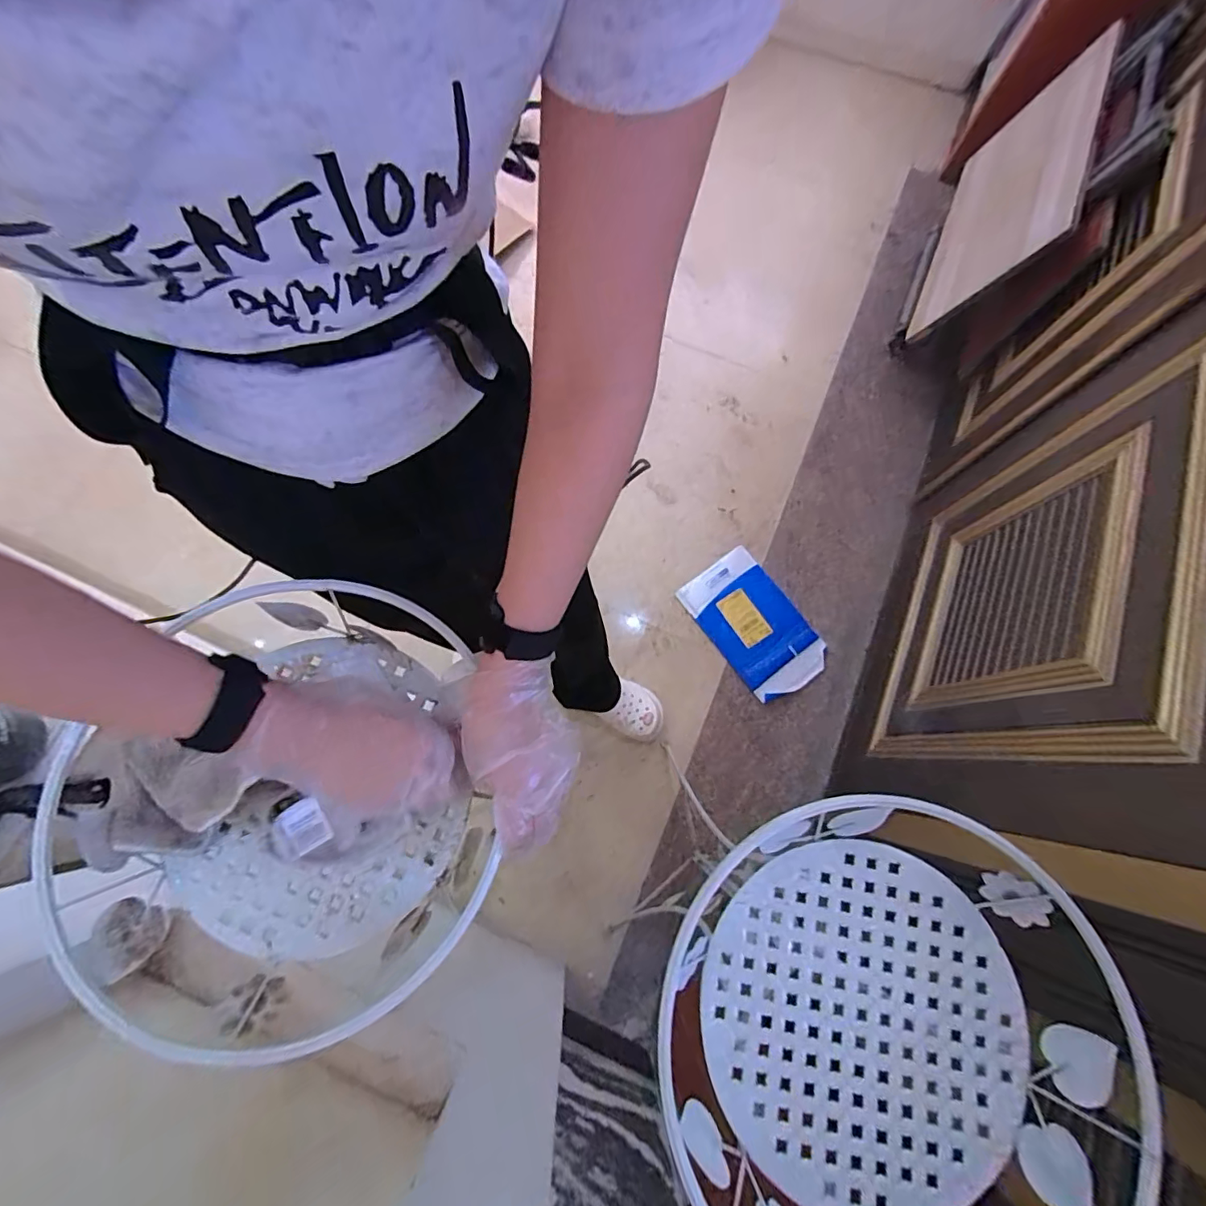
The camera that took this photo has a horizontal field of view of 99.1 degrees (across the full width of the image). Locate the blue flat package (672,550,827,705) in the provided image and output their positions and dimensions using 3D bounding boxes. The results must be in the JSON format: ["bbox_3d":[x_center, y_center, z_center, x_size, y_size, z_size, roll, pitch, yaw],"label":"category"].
[{"bbox_3d":[0.359,0.051,1.229,0.215,0.023,0.345,-33,78,-11],"label":"blue flat package"}]

